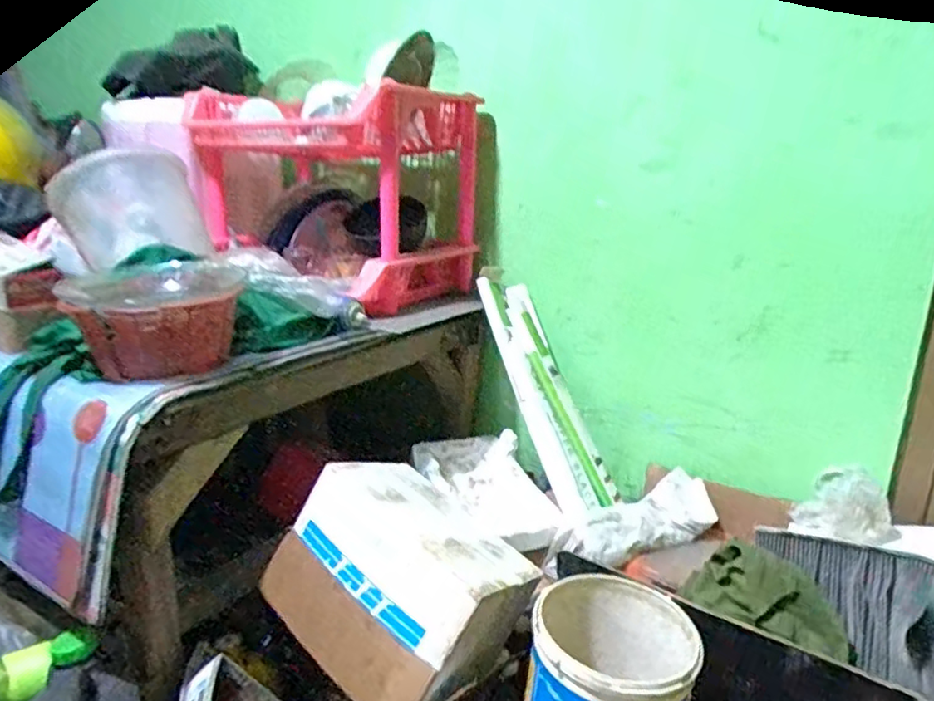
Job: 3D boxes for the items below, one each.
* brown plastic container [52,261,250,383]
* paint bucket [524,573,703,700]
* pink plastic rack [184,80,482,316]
[{"bbox_3d":[-0.378,-0.033,0.790,0.195,0.118,0.191,-4,16,-15],"label":"brown plastic container"},{"bbox_3d":[0.161,0.392,0.726,0.174,0.190,0.181,8,17,26],"label":"paint bucket"},{"bbox_3d":[-0.239,-0.279,1.171,0.435,0.339,0.333,10,18,30],"label":"pink plastic rack"}]

